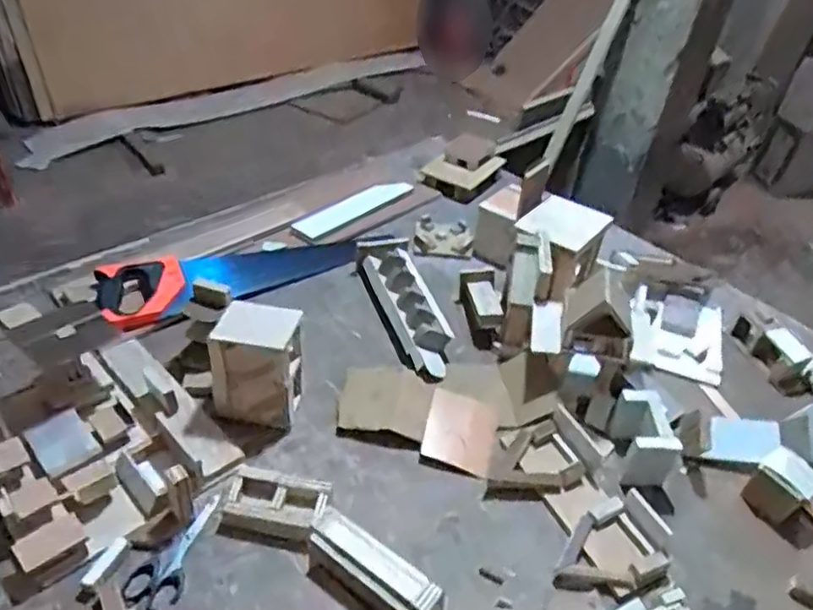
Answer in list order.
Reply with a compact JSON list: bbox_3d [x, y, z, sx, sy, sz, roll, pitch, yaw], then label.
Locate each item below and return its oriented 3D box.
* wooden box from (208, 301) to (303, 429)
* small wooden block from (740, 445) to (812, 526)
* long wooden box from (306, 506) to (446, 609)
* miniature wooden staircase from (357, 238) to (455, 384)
[{"bbox_3d":[-0.191,0.074,0.839,0.107,0.136,0.091,10,39,6],"label":"wooden box"},{"bbox_3d":[0.472,0.224,0.817,0.064,0.068,0.069,-25,47,-33],"label":"small wooden block"},{"bbox_3d":[-0.036,0.260,0.616,0.145,0.055,0.056,28,43,26],"label":"long wooden box"},{"bbox_3d":[-0.002,-0.001,1.038,0.098,0.055,0.313,-6,40,-14],"label":"miniature wooden staircase"}]

